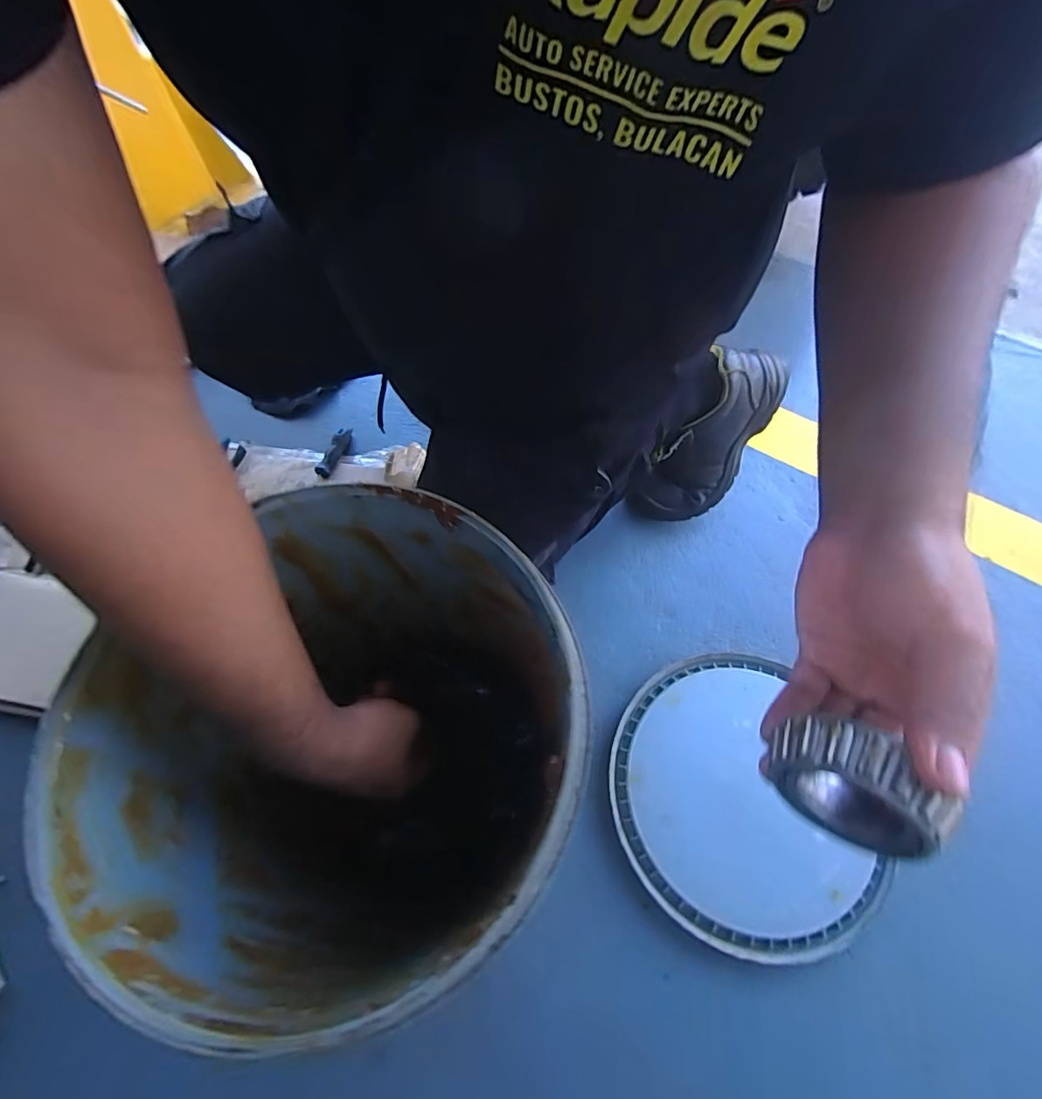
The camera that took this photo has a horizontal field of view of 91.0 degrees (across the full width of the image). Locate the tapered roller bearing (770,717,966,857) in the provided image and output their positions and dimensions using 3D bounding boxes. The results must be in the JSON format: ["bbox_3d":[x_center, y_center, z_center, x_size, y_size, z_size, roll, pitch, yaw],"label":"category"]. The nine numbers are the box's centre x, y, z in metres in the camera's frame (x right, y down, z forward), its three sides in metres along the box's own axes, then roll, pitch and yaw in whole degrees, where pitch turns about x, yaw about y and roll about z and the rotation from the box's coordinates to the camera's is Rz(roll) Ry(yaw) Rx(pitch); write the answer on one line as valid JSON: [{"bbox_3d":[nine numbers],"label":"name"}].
[{"bbox_3d":[0.142,0.101,0.223,0.060,0.057,0.030,34,69,16],"label":"tapered roller bearing"}]

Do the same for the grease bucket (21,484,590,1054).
[{"bbox_3d":[-0.123,0.165,0.433,0.280,0.336,0.297,0,63,1],"label":"grease bucket"}]

